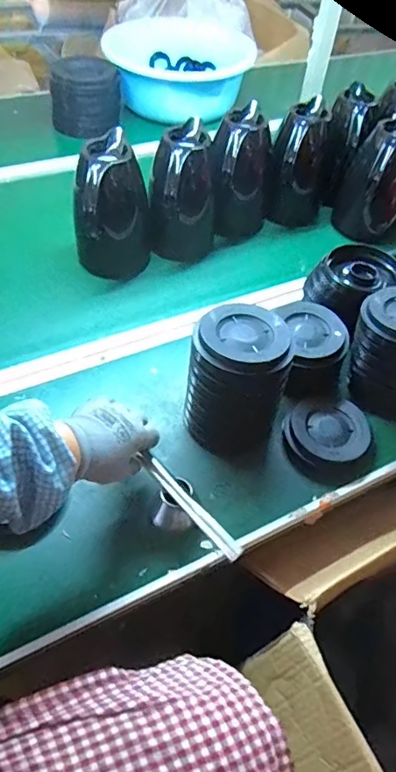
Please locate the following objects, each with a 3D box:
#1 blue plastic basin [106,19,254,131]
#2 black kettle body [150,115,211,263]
[{"bbox_3d":[-0.046,-0.812,1.283,0.377,0.125,0.384,6,51,-1],"label":"blue plastic basin"},{"bbox_3d":[-0.024,-0.322,0.869,0.111,0.203,0.129,3,51,-3],"label":"black kettle body"}]

